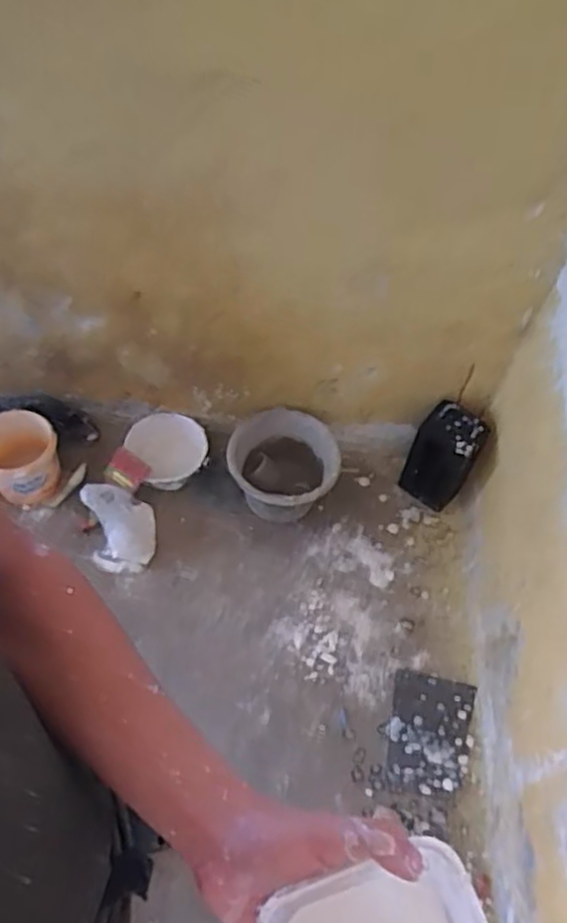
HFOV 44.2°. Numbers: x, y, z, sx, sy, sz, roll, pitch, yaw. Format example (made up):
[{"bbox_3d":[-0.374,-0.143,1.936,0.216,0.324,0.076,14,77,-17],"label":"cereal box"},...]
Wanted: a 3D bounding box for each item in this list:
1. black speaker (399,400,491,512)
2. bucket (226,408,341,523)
[{"bbox_3d":[0.372,-0.006,1.618,0.150,0.267,0.120,28,62,13],"label":"black speaker"},{"bbox_3d":[-0.002,0.025,1.618,0.238,0.183,0.230,2,59,-3],"label":"bucket"}]

